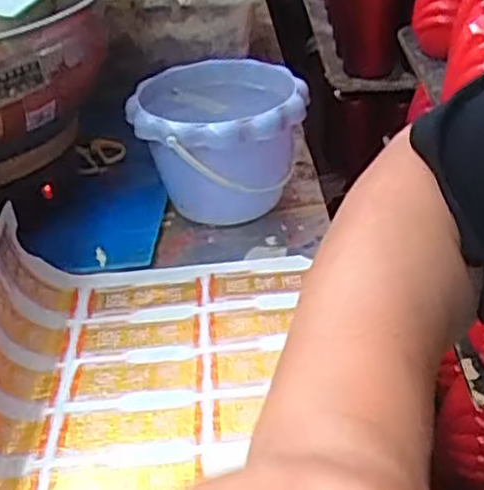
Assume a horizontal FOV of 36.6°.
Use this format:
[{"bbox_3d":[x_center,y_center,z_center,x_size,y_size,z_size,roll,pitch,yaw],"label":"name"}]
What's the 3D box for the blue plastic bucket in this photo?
[{"bbox_3d":[-0.024,-0.091,0.692,0.146,0.123,0.168,-8,33,-10],"label":"blue plastic bucket"}]

